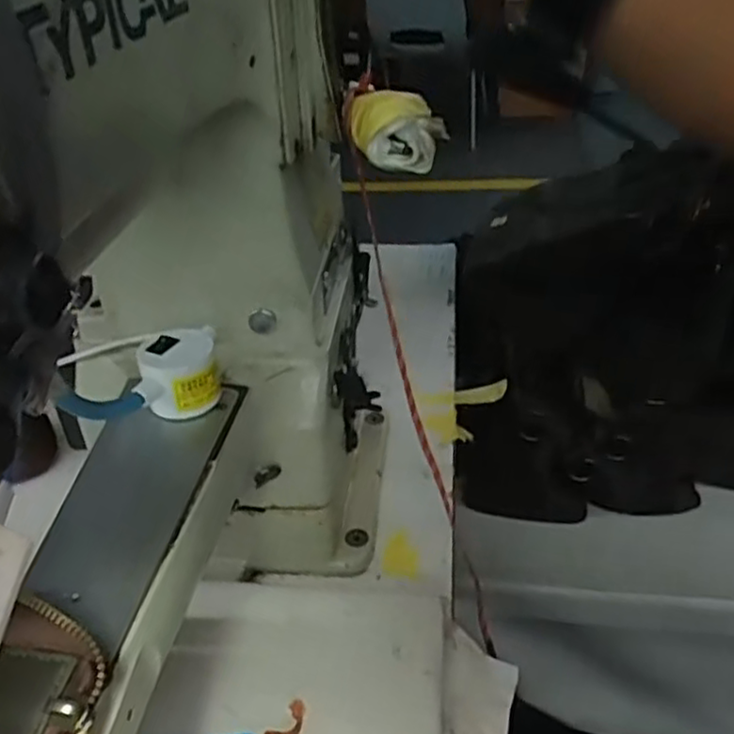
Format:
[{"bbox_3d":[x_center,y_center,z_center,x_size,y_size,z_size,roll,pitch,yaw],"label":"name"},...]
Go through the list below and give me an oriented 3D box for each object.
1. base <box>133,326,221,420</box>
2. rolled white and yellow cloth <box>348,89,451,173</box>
[{"bbox_3d":[-0.092,0.001,0.347,0.036,0.033,0.039,-9,38,-7],"label":"base"},{"bbox_3d":[0.013,-0.111,0.329,0.036,0.029,0.045,-15,39,-15],"label":"rolled white and yellow cloth"}]

